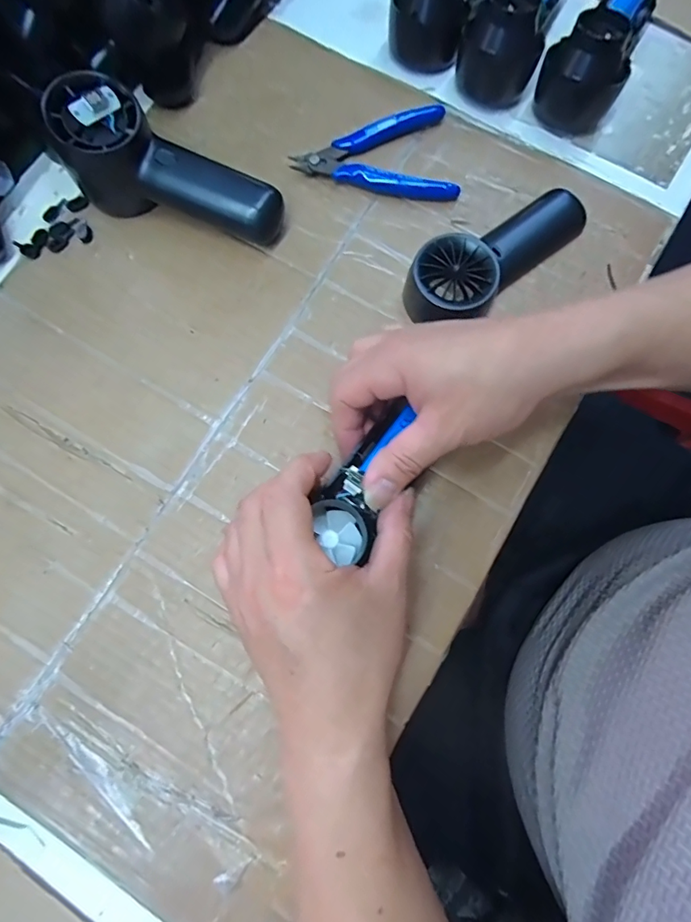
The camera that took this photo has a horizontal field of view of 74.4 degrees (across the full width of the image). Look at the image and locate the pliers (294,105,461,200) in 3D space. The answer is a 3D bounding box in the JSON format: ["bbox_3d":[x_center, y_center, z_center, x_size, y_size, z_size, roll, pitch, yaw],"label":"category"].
[{"bbox_3d":[0.023,-0.223,0.341,0.115,0.013,0.072,-11,78,-3],"label":"pliers"}]

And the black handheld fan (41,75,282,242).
[{"bbox_3d":[-0.118,-0.195,0.313,0.149,0.056,0.050,20,78,-12],"label":"black handheld fan"}]

